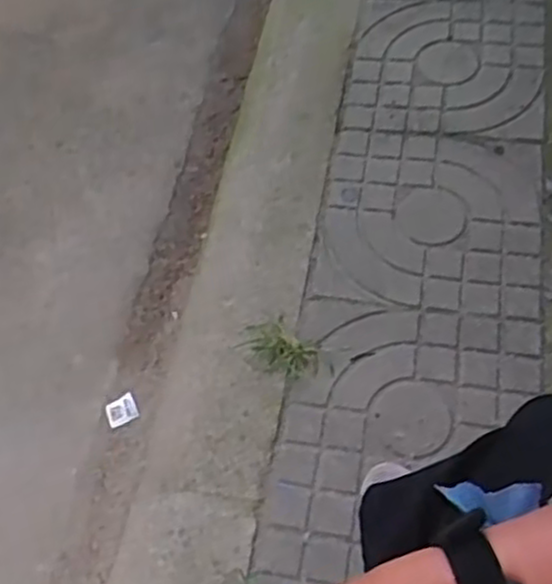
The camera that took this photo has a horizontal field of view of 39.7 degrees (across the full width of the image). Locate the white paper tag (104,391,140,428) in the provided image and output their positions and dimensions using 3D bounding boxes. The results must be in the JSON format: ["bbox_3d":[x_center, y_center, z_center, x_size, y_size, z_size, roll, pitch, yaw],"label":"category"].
[{"bbox_3d":[-0.206,0.157,1.019,0.041,0.010,0.040,-22,59,-8],"label":"white paper tag"}]

